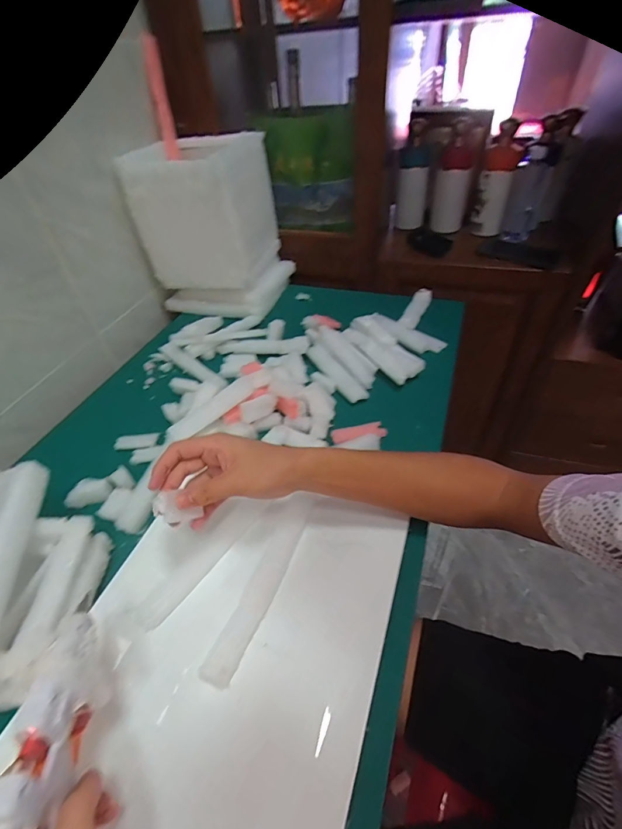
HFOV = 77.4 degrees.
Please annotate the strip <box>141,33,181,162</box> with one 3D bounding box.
[{"bbox_3d":[-0.280,-0.583,0.724,0.030,0.175,0.022,-14,44,-11],"label":"strip"}]

